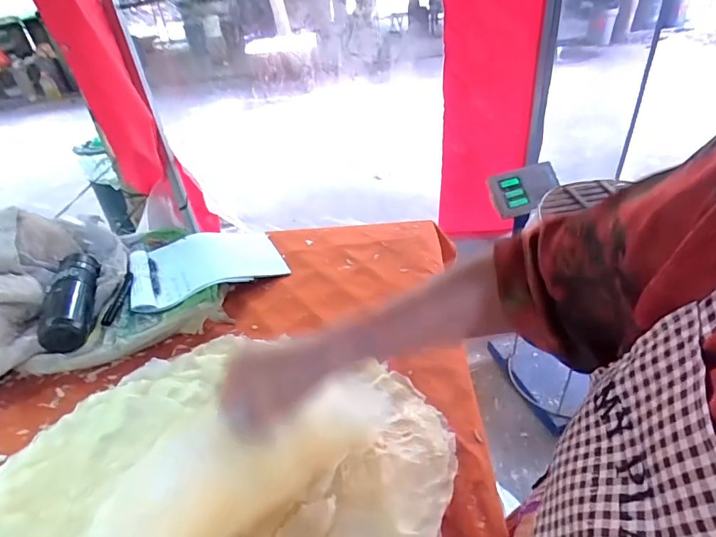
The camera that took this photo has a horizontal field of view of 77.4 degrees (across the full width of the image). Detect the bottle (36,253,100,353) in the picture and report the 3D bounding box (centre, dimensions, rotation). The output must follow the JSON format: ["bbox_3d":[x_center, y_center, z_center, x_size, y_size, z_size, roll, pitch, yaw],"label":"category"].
[{"bbox_3d":[-0.543,0.056,0.839,0.084,0.060,0.231,-14,36,-10],"label":"bottle"}]

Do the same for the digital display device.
[{"bbox_3d":[0.523,-0.248,1.401,0.214,0.138,0.034,-16,-1,-8],"label":"digital display device"}]

